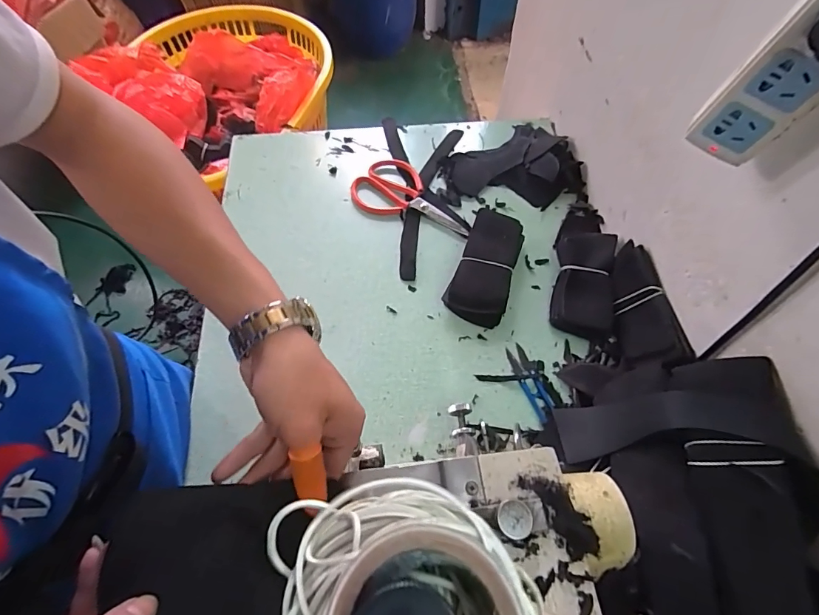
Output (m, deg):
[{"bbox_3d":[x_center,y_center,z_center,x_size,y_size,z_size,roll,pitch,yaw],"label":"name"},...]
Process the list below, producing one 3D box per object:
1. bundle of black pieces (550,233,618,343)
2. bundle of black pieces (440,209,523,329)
[{"bbox_3d":[0.227,-0.036,0.537,0.069,0.033,0.153,11,62,7],"label":"bundle of black pieces"},{"bbox_3d":[0.107,-0.062,0.559,0.075,0.025,0.174,19,63,11],"label":"bundle of black pieces"}]

